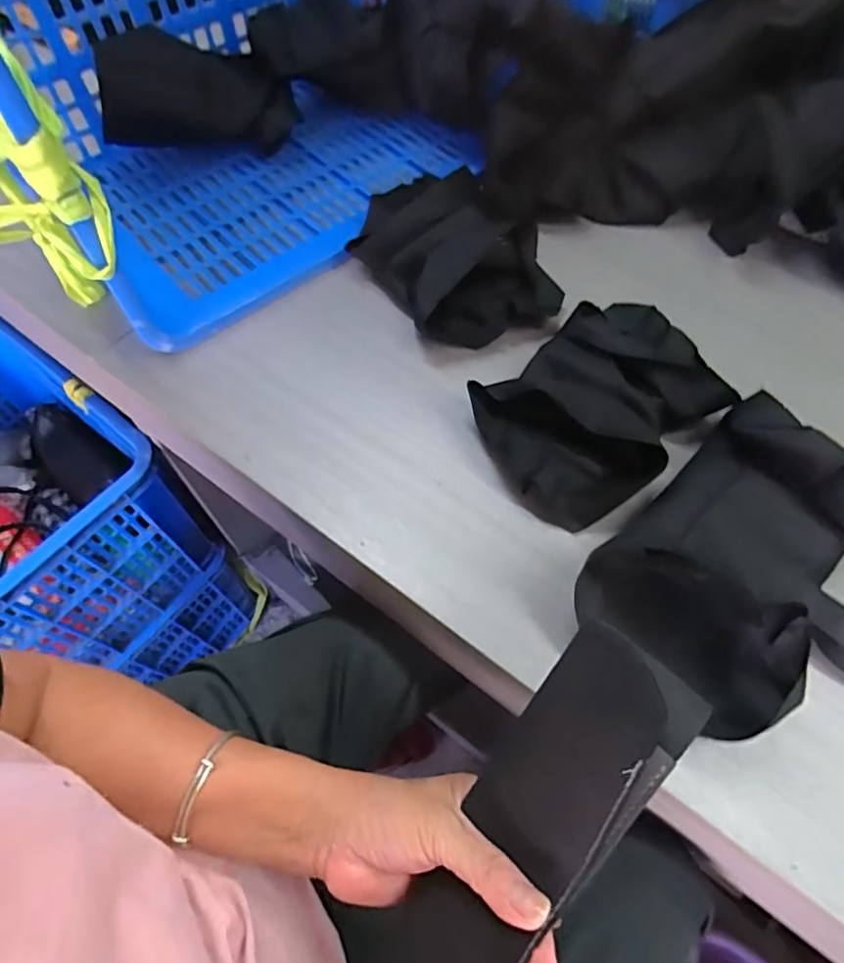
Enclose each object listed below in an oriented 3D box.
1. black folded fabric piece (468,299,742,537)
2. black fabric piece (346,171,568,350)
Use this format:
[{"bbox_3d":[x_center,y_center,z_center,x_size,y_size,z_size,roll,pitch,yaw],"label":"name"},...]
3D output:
[{"bbox_3d":[0.153,-0.067,0.491,0.209,0.054,0.148,-37,69,-19],"label":"black folded fabric piece"},{"bbox_3d":[0.036,-0.224,0.578,0.156,0.062,0.191,-31,67,-16],"label":"black fabric piece"}]

